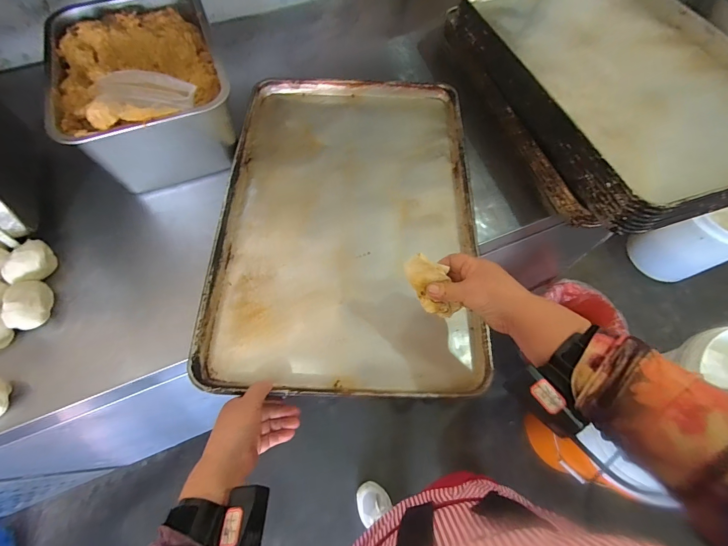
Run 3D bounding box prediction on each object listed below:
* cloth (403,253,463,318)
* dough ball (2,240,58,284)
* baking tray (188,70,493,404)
[{"bbox_3d":[0.086,0.014,0.427,0.044,0.019,0.089,-34,104,-16],"label":"cloth"},{"bbox_3d":[-0.521,-0.015,0.540,0.054,0.042,0.070,24,66,10],"label":"dough ball"},{"bbox_3d":[-0.027,-0.109,0.586,0.402,0.031,0.594,2,64,0],"label":"baking tray"}]

